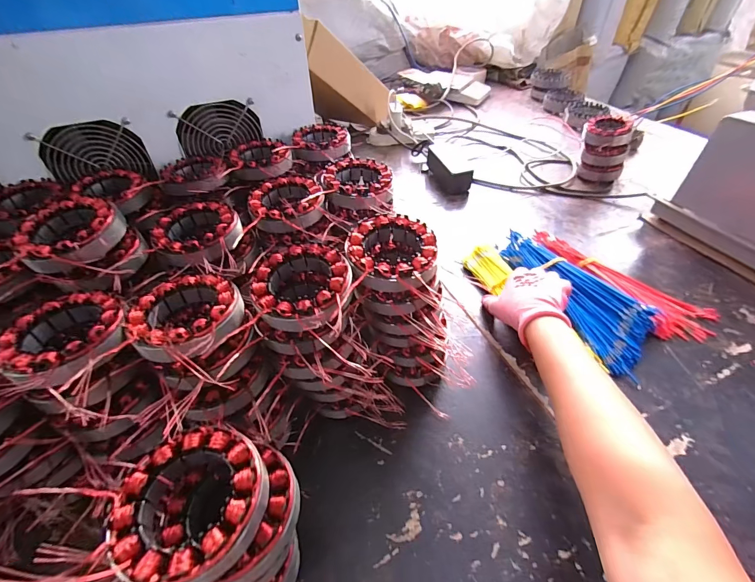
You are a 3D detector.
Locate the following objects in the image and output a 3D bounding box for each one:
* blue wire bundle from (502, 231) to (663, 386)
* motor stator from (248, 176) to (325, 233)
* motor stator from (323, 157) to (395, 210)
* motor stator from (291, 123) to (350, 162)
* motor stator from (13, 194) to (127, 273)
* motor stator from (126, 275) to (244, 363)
[{"bbox_3d":[0.286,-0.005,0.514,0.093,0.027,0.255,-19,51,-13],"label":"blue wire bundle"},{"bbox_3d":[-0.105,-0.102,0.421,0.083,0.034,0.096,-13,45,-12],"label":"motor stator"},{"bbox_3d":[-0.023,-0.130,0.440,0.080,0.031,0.095,-4,44,-3],"label":"motor stator"},{"bbox_3d":[-0.085,-0.226,0.549,0.085,0.027,0.094,-8,45,-7],"label":"motor stator"},{"bbox_3d":[-0.295,-0.056,0.346,0.092,0.033,0.084,30,52,28],"label":"motor stator"},{"bbox_3d":[-0.155,0.021,0.301,0.094,0.031,0.083,10,45,12],"label":"motor stator"}]

